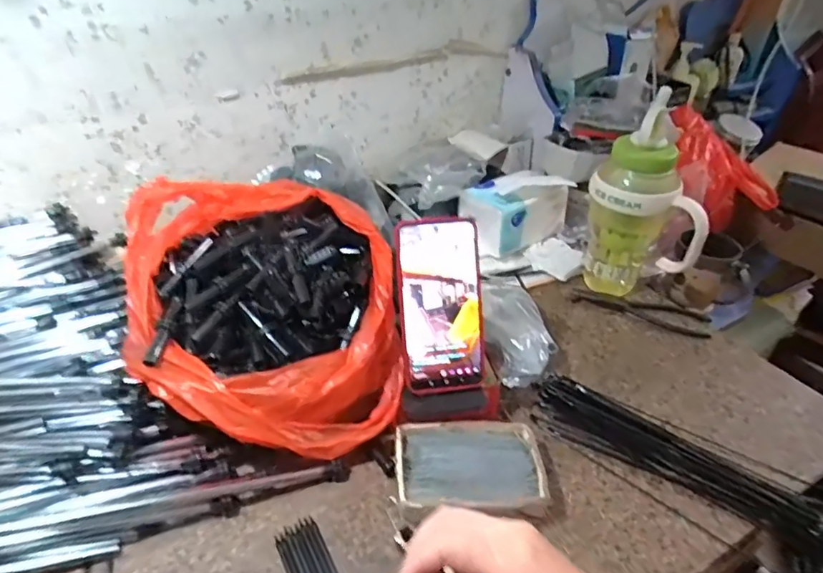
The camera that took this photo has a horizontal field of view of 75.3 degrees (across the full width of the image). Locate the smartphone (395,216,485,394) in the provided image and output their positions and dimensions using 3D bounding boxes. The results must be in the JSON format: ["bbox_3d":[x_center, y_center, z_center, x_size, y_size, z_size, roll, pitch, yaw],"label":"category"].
[{"bbox_3d":[0.028,0.018,0.506,0.076,0.162,0.011,-5,6,-9],"label":"smartphone"}]

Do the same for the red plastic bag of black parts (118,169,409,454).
[{"bbox_3d":[-0.139,0.029,0.523,0.244,0.179,0.220,-6,37,-9],"label":"red plastic bag of black parts"}]

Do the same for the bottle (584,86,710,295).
[{"bbox_3d":[0.301,-0.103,0.692,0.137,0.250,0.117,12,38,14],"label":"bottle"}]

